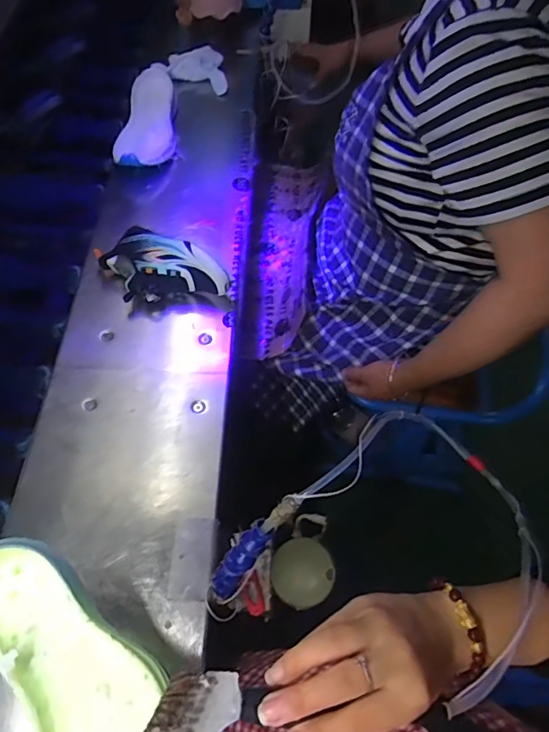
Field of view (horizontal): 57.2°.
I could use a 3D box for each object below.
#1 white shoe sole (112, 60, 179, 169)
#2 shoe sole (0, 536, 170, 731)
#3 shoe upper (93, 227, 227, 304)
[{"bbox_3d":[-0.235,-0.478,0.947,0.100,0.049,0.323,-2,63,-2],"label":"white shoe sole"},{"bbox_3d":[-0.144,0.217,0.359,0.084,0.031,0.210,-38,74,-18],"label":"shoe sole"},{"bbox_3d":[-0.170,-0.132,0.737,0.201,0.077,0.095,24,65,11],"label":"shoe upper"}]

